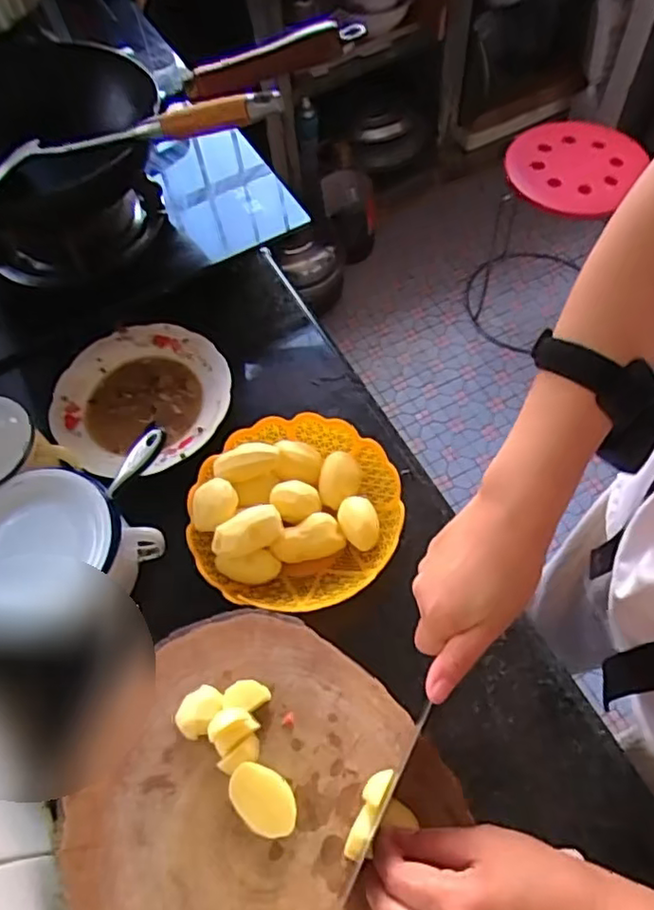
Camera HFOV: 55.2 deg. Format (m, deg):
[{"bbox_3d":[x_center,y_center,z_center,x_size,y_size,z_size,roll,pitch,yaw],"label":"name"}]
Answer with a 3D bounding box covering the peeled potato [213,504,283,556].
[{"bbox_3d":[-0.075,0.071,0.584,0.067,0.036,0.033,-29,63,-11],"label":"peeled potato"}]

